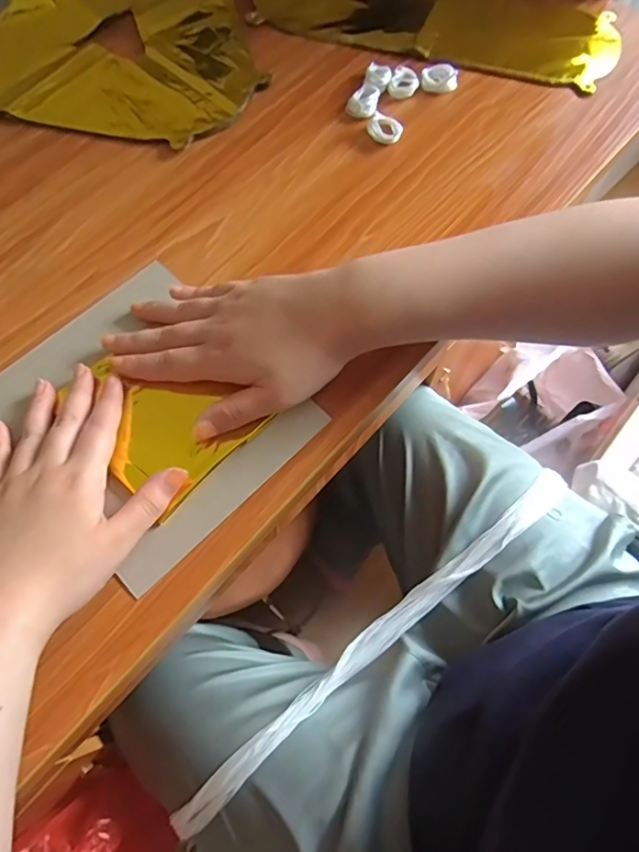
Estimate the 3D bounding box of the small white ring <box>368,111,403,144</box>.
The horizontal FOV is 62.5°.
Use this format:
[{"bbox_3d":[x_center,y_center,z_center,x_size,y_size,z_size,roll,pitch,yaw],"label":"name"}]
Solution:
[{"bbox_3d":[0.055,-0.256,0.451,0.032,0.007,0.021,36,72,15],"label":"small white ring"}]

